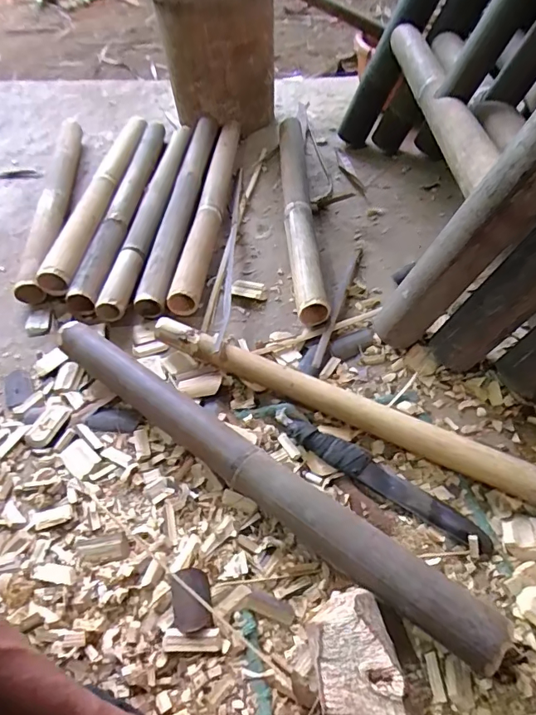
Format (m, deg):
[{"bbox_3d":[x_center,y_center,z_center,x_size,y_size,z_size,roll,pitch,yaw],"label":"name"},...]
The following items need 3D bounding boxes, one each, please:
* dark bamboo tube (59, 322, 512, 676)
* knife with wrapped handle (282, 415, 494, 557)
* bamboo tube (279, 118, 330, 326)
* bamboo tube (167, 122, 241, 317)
[{"bbox_3d":[-0.042,0.122,0.568,0.639,0.059,0.052,30,59,27],"label":"dark bamboo tube"},{"bbox_3d":[0.133,0.142,0.563,0.266,0.025,0.034,27,58,24],"label":"knife with wrapped handle"},{"bbox_3d":[0.059,-0.315,0.941,0.055,0.058,0.653,-4,50,2],"label":"bamboo tube"},{"bbox_3d":[-0.112,-0.317,0.964,0.052,0.045,0.613,1,51,6],"label":"bamboo tube"}]

